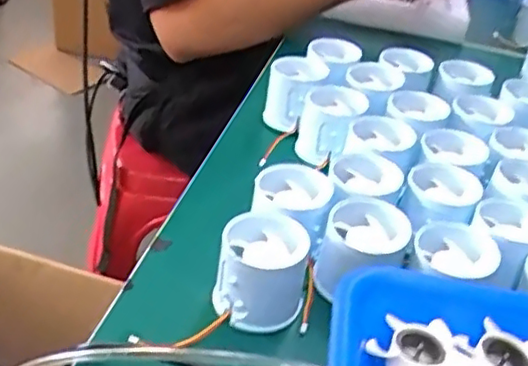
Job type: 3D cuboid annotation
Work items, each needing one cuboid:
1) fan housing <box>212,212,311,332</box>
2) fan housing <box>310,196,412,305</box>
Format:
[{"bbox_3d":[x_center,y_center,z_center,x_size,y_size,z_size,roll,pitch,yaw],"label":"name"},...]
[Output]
[{"bbox_3d":[-0.002,0.058,0.405,0.054,0.062,0.055,6,34,-4],"label":"fan housing"},{"bbox_3d":[0.062,0.045,0.417,0.049,0.054,0.046,6,34,-4],"label":"fan housing"}]

